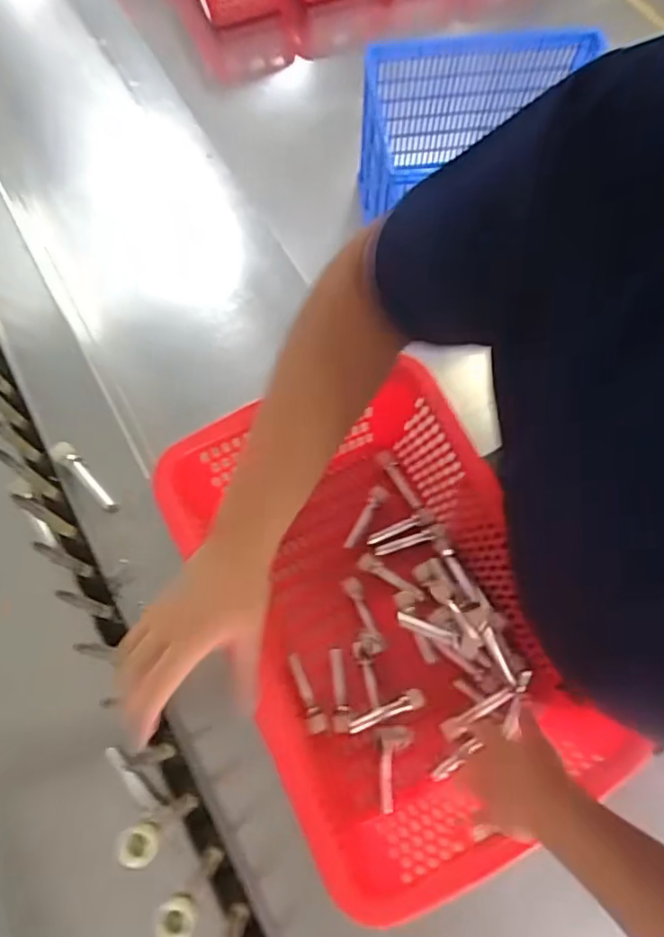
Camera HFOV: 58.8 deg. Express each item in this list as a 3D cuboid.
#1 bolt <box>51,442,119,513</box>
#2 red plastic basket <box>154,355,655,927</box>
[{"bbox_3d":[-0.283,0.006,0.674,0.109,0.011,0.024,41,74,13],"label":"bolt"},{"bbox_3d":[0.060,0.175,0.682,0.316,0.175,0.470,-25,72,-10],"label":"red plastic basket"}]

